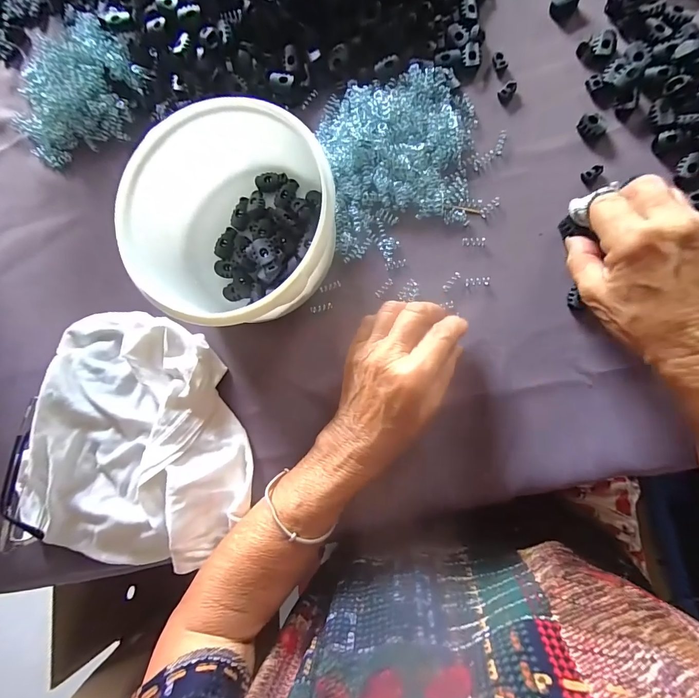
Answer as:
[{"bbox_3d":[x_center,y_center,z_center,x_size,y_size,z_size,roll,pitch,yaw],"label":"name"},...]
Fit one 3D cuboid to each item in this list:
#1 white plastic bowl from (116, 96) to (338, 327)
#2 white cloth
[{"bbox_3d":[-0.086,-0.098,0.288,0.160,0.072,0.146,-1,85,8],"label":"white plastic bowl"},{"bbox_3d":[-0.184,0.079,0.315,0.210,0.042,0.212,11,87,9],"label":"white cloth"}]

